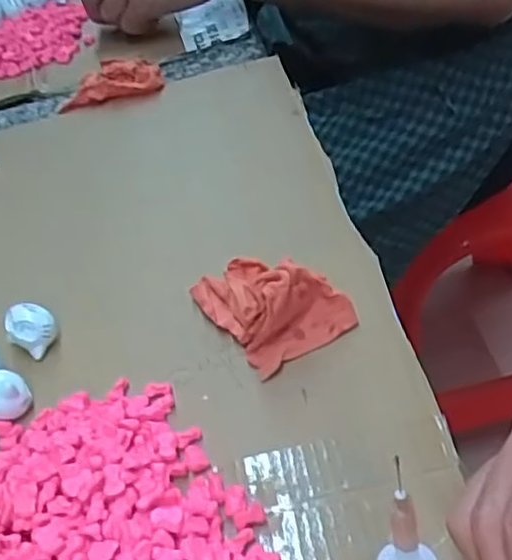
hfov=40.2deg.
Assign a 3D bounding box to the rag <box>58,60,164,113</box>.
[{"bbox_3d":[-0.107,-0.148,0.524,0.075,0.028,0.039,-12,43,1],"label":"rag"}]

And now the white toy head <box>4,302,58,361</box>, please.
[{"bbox_3d":[-0.108,0.024,0.337,0.021,0.021,0.021,-7,43,6],"label":"white toy head"}]

